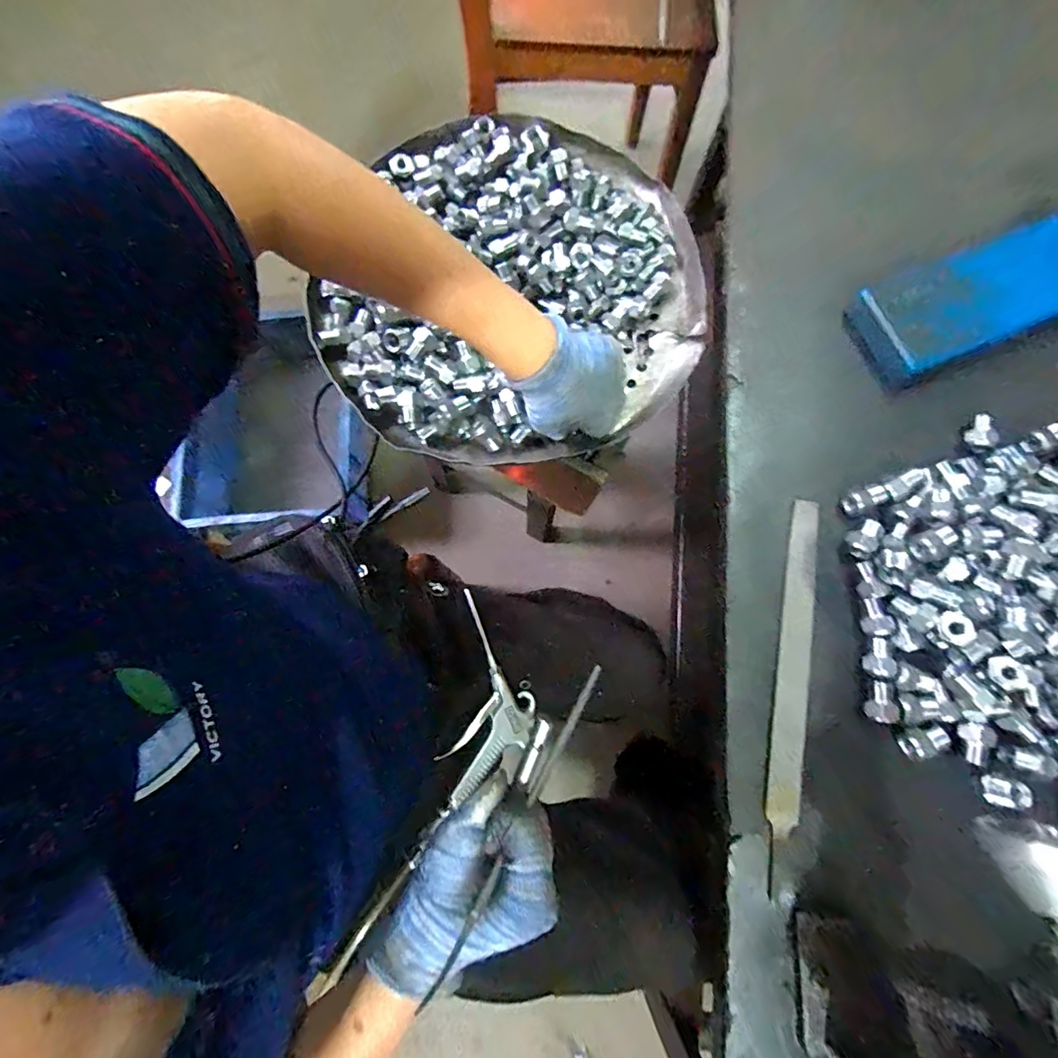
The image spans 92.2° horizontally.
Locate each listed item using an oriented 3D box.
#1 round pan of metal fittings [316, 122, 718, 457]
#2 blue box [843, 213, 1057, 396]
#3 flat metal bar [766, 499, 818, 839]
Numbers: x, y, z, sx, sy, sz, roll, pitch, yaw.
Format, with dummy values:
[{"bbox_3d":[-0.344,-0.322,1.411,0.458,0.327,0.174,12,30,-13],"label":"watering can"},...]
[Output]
[{"bbox_3d":[-0.006,-0.237,0.508,0.352,0.064,0.374,0,76,1],"label":"round pan of metal fittings"},{"bbox_3d":[0.416,-0.213,0.457,0.249,0.033,0.088,-23,79,-6],"label":"blue box"},{"bbox_3d":[0.212,0.102,0.406,0.023,0.008,0.256,11,78,1],"label":"flat metal bar"}]

